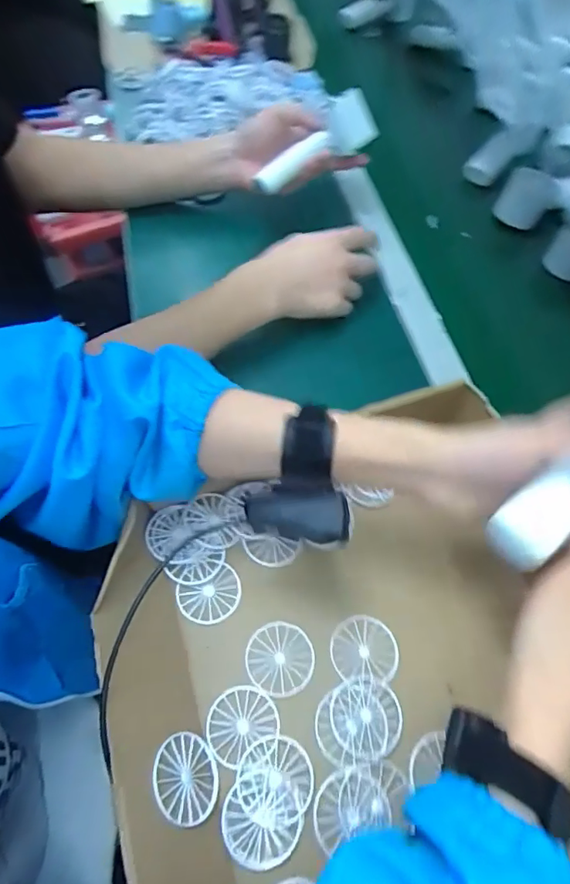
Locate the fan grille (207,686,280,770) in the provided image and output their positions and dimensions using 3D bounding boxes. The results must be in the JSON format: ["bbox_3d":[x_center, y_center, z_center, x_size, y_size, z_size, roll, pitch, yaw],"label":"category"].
[{"bbox_3d":[-0.029,0.199,0.355,0.049,0.004,0.048,-3,59,-4],"label":"fan grille"}]

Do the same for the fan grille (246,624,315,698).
[{"bbox_3d":[-0.004,0.163,0.382,0.050,0.004,0.050,-4,59,-4],"label":"fan grille"}]

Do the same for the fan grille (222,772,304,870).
[{"bbox_3d":[-0.014,0.243,0.326,0.049,0.004,0.048,0,59,-1],"label":"fan grille"}]

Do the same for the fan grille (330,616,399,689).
[{"bbox_3d":[0.061,0.161,0.390,0.050,0.011,0.051,1,59,-1],"label":"fan grille"}]

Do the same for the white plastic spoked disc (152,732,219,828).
[{"bbox_3d":[-0.063,0.216,0.325,0.005,0.048,0.050,-36,59,24],"label":"white plastic spoked disc"}]

